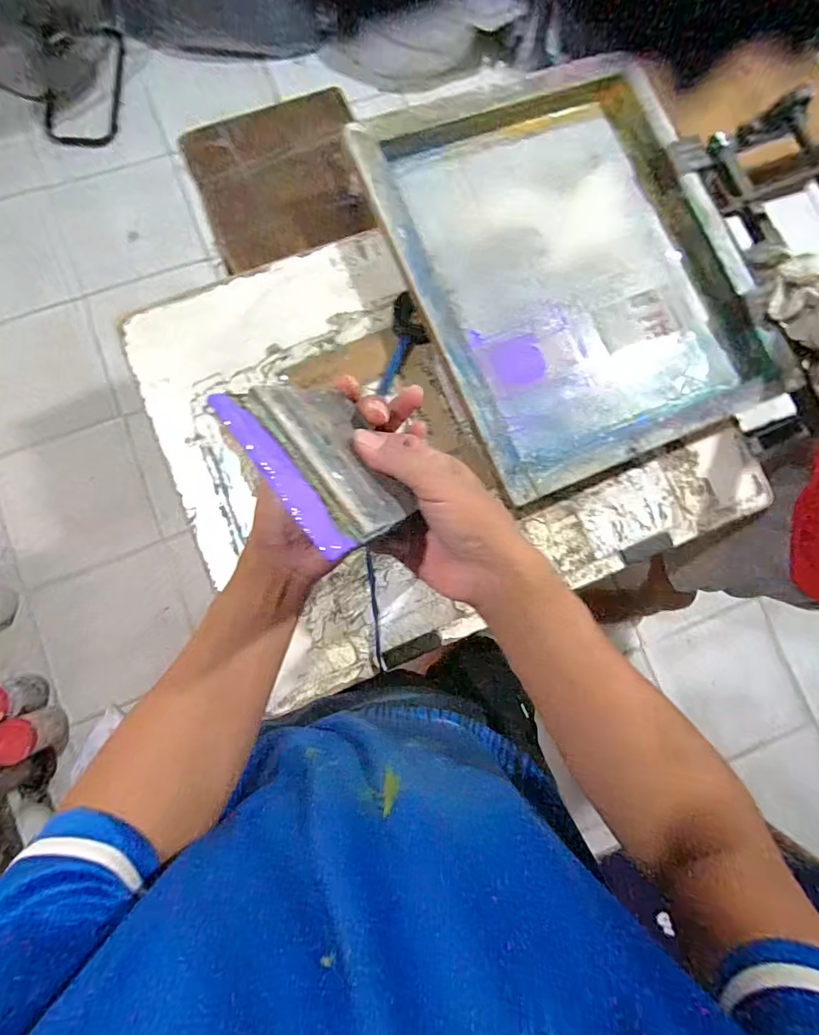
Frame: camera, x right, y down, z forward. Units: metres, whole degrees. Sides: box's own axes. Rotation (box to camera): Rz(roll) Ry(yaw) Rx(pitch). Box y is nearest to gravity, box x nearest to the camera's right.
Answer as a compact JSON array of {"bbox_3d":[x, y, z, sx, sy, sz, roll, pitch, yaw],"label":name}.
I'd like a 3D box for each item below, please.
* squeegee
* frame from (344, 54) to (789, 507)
[{"bbox_3d":[-0.048,-0.035,0.284,0.109,0.092,0.010,51,127,7],"label":"squeegee"},{"bbox_3d":[0.234,-0.357,0.687,0.461,0.061,0.553,-23,86,-5],"label":"frame"}]

